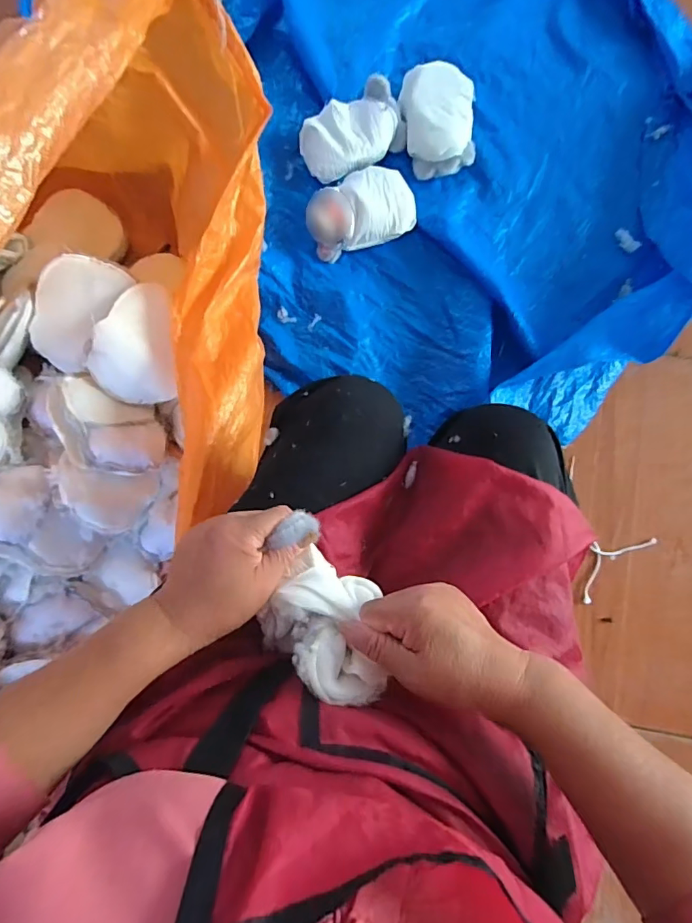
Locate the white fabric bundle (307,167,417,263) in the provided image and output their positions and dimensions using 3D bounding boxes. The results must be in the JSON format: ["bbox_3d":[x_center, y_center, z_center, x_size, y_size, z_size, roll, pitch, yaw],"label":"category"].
[{"bbox_3d":[0.024,-0.436,0.847,0.185,0.059,0.117,-20,82,-1],"label":"white fabric bundle"}]

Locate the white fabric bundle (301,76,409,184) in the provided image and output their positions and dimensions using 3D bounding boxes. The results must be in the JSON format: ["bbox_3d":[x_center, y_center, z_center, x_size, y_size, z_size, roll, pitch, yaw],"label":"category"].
[{"bbox_3d":[0.011,-0.573,0.858,0.178,0.075,0.112,-23,82,-1],"label":"white fabric bundle"}]

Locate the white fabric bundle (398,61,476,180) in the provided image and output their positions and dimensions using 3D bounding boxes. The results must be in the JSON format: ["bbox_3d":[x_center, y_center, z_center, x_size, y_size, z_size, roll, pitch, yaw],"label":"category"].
[{"bbox_3d":[0.162,-0.596,0.856,0.125,0.069,0.174,-5,82,1],"label":"white fabric bundle"}]

